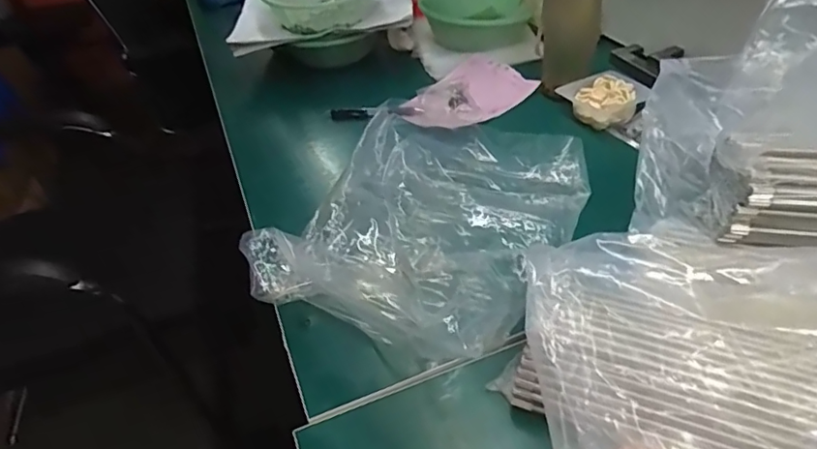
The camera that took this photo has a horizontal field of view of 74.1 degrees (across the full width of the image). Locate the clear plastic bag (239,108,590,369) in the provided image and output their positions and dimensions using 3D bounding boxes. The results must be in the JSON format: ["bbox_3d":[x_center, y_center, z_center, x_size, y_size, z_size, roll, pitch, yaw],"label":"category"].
[{"bbox_3d":[0.030,-0.020,0.559,0.260,0.052,0.336,13,45,22],"label":"clear plastic bag"}]

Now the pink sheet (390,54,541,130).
[{"bbox_3d":[0.073,-0.181,0.763,0.210,0.021,0.127,-34,48,-28],"label":"pink sheet"}]

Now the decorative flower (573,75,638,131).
[{"bbox_3d":[0.251,-0.158,0.693,0.072,0.033,0.076,7,43,16],"label":"decorative flower"}]

